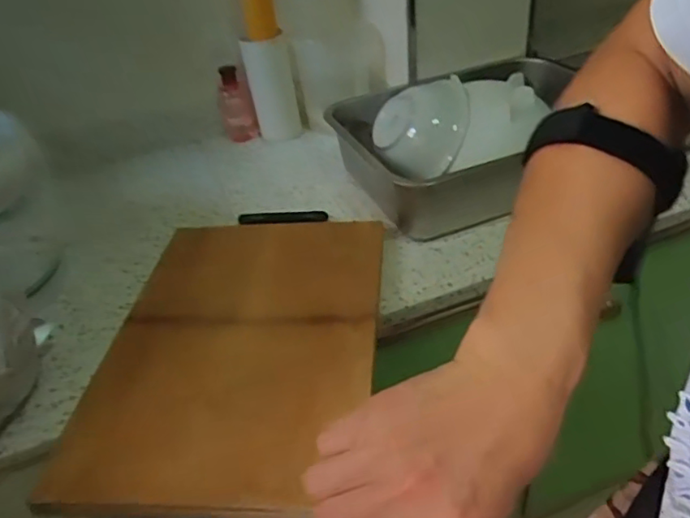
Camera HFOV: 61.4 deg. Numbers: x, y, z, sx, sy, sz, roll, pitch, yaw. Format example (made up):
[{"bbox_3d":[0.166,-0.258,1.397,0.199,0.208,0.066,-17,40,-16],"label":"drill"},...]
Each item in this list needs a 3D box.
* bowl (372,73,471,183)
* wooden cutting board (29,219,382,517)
[{"bbox_3d":[0.111,-0.175,0.783,0.128,0.079,0.126,-14,36,-10],"label":"bowl"},{"bbox_3d":[-0.104,0.071,0.602,0.265,0.017,0.392,-1,36,7],"label":"wooden cutting board"}]

